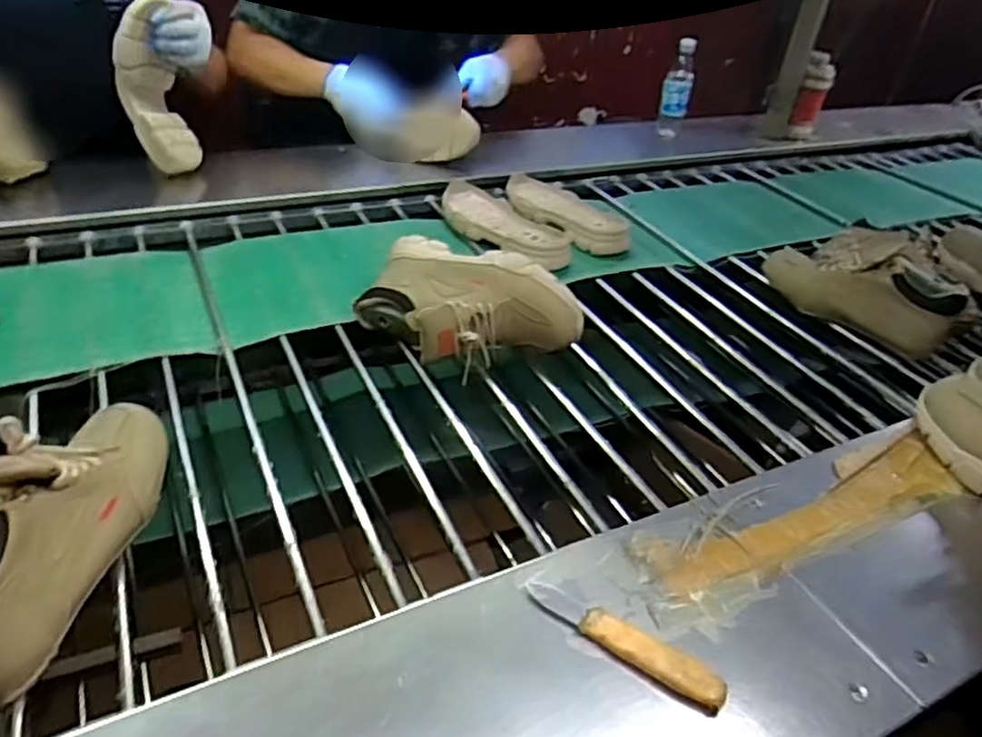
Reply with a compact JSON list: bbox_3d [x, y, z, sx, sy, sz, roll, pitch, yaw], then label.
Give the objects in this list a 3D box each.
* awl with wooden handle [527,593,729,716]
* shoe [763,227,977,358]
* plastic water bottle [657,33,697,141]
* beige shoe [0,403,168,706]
[{"bbox_3d":[0.102,0.207,0.526,0.150,0.016,0.027,26,41,22],"label":"awl with wooden handle"},{"bbox_3d":[0.529,-0.130,0.995,0.091,0.123,0.260,-13,42,-25],"label":"shoe"},{"bbox_3d":[0.419,-0.624,1.557,0.068,0.192,0.070,13,38,7],"label":"plastic water bottle"},{"bbox_3d":[-0.349,0.109,0.545,0.108,0.092,0.274,9,36,4],"label":"beige shoe"}]

